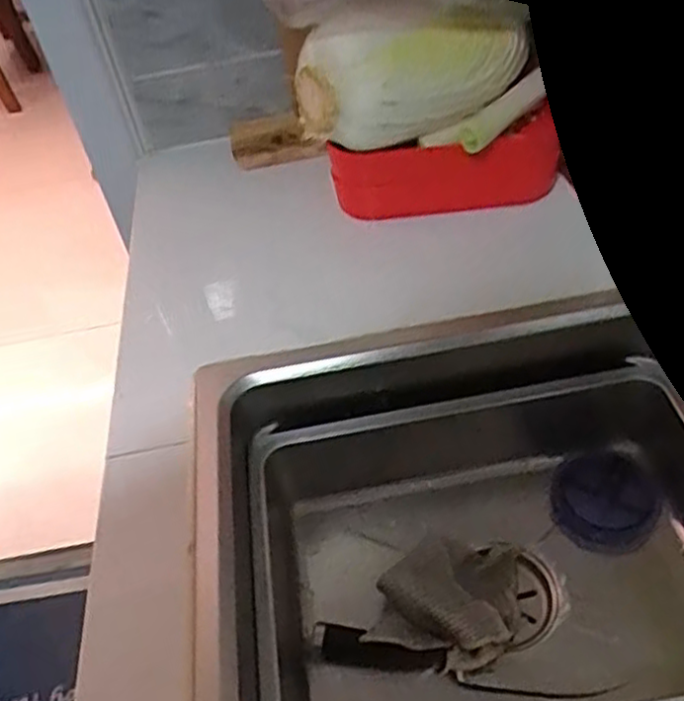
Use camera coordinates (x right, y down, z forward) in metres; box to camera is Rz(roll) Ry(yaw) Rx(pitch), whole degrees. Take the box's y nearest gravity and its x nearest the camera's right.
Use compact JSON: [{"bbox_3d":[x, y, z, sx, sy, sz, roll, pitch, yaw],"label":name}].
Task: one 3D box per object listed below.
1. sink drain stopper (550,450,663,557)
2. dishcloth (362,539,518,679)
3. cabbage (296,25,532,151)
[{"bbox_3d":[0.222,0.125,0.608,0.082,0.024,0.092,7,39,6],"label":"sink drain stopper"},{"bbox_3d":[0.085,0.187,0.560,0.103,0.032,0.121,13,40,14],"label":"dishcloth"},{"bbox_3d":[0.063,-0.269,0.702,0.211,0.108,0.087,-14,41,-19],"label":"cabbage"}]

